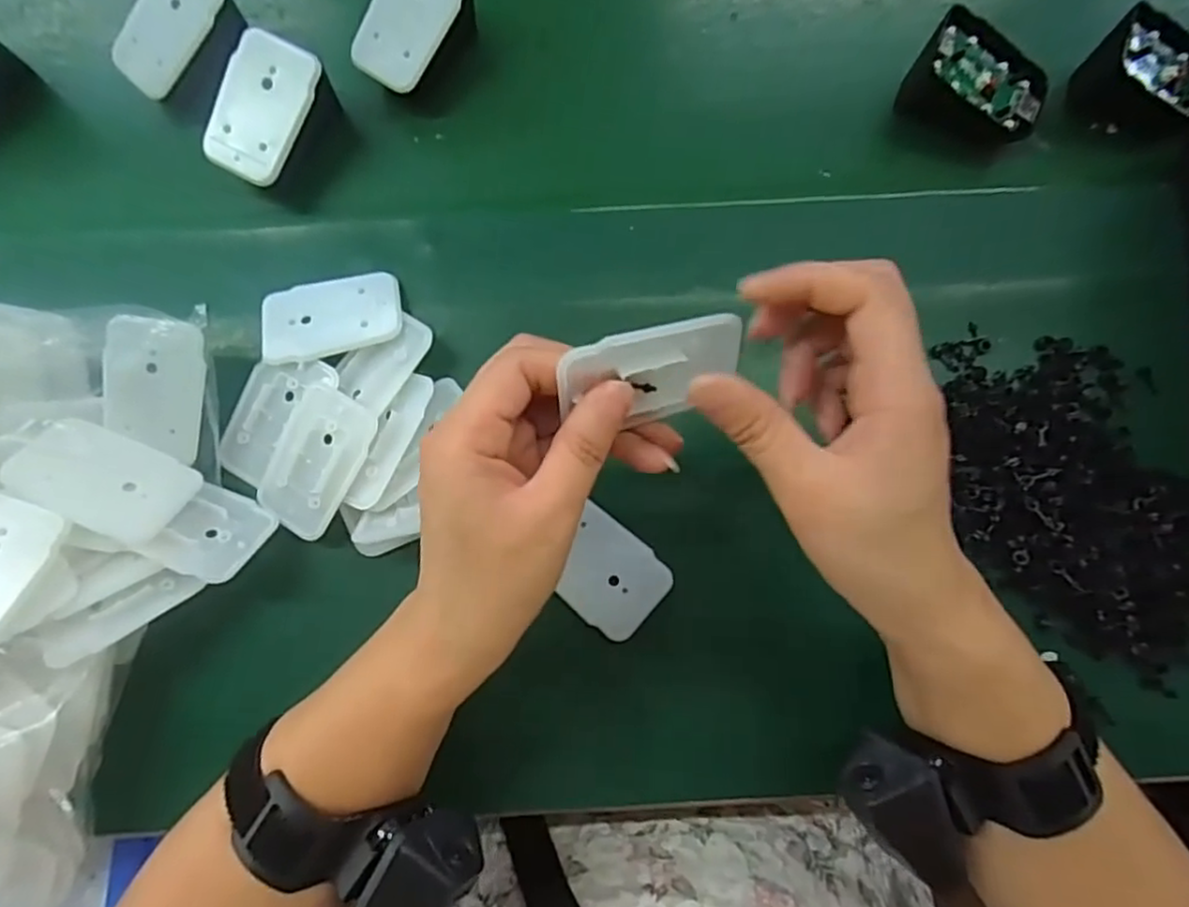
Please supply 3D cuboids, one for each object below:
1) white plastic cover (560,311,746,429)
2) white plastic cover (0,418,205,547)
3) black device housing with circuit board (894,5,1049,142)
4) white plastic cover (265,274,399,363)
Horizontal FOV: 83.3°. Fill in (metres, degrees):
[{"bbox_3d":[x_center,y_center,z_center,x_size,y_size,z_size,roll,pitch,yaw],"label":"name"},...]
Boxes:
[{"bbox_3d":[0.022,-0.028,0.242,0.067,0.037,0.007,-14,39,-13],"label":"white plastic cover"},{"bbox_3d":[-0.218,0.011,0.296,0.067,0.006,0.041,28,65,-11],"label":"white plastic cover"},{"bbox_3d":[0.201,-0.192,0.355,0.067,0.048,0.038,30,82,5],"label":"black device housing with circuit board"},{"bbox_3d":[-0.131,-0.069,0.332,0.068,0.007,0.041,-14,81,-2],"label":"white plastic cover"}]

